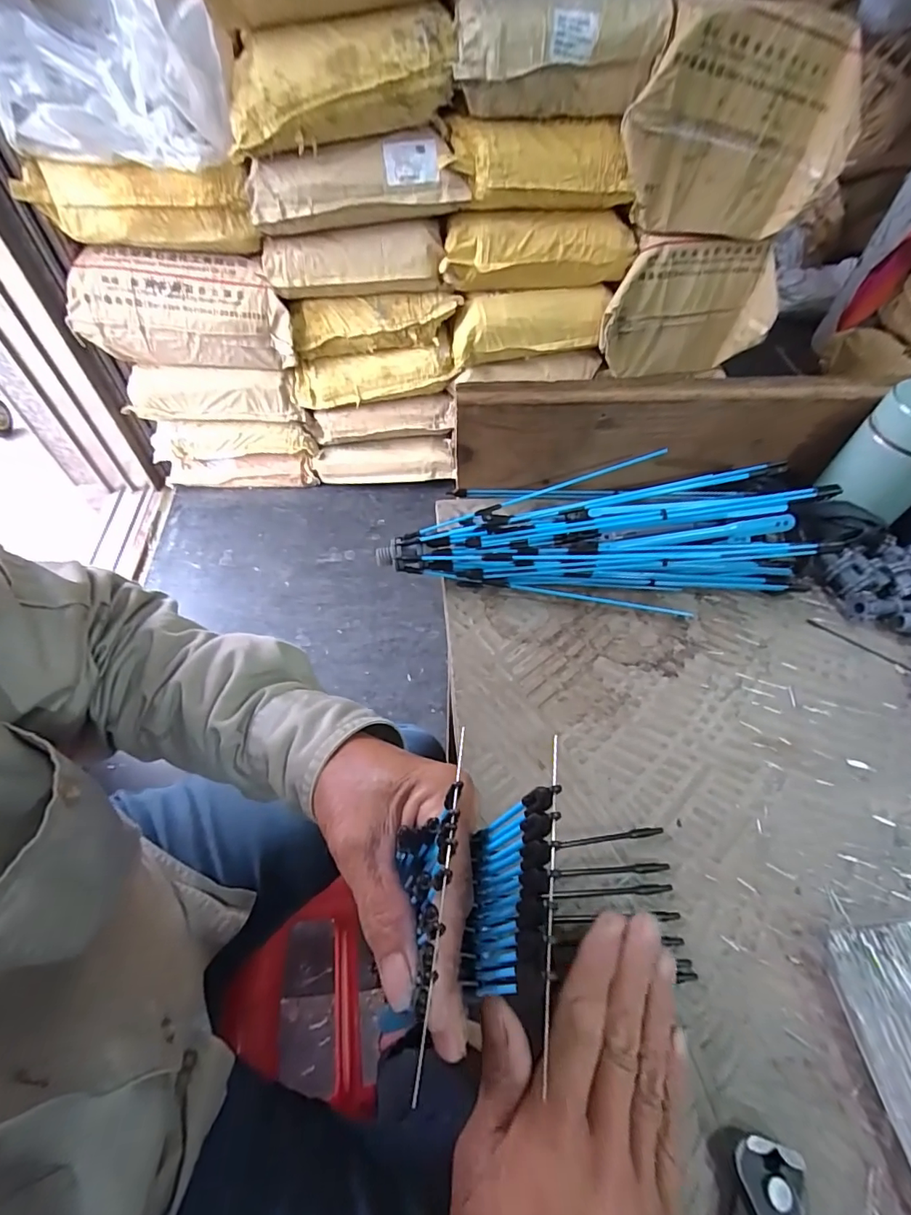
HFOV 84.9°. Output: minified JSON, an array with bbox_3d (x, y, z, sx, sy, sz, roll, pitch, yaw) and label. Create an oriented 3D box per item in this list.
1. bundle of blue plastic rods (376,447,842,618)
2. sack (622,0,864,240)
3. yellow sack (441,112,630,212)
[{"bbox_3d":[0.117,-0.058,0.374,0.336,0.063,0.099,3,54,0],"label":"bundle of blue plastic rods"},{"bbox_3d":[0.548,-0.933,0.979,0.430,0.322,0.121,-3,55,-4],"label":"sack"},{"bbox_3d":[0.174,-0.887,1.008,0.359,0.130,0.124,-13,57,-11],"label":"yellow sack"}]

